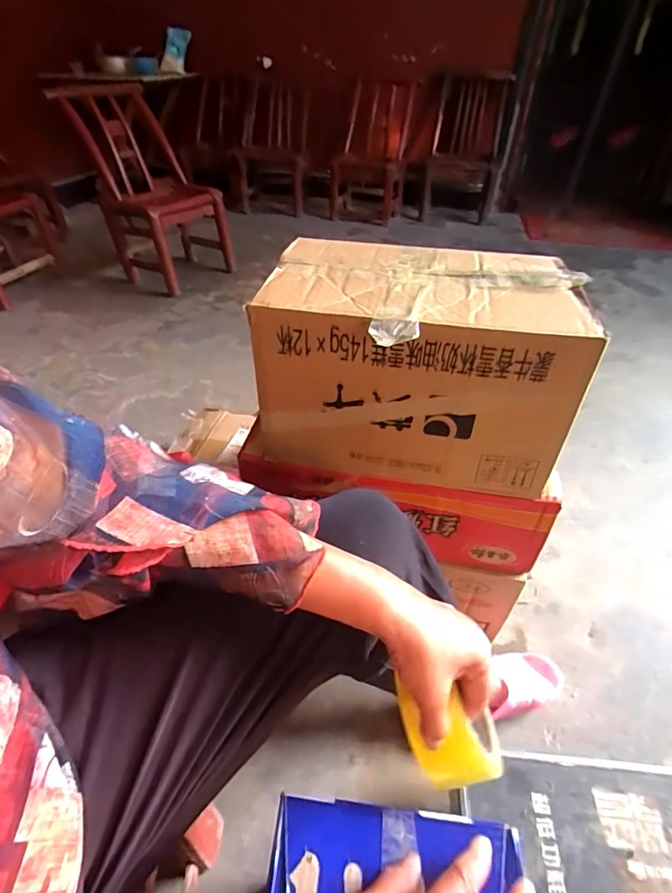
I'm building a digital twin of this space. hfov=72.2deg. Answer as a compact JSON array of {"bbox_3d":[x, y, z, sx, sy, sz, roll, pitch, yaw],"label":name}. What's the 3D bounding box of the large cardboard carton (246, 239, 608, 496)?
[{"bbox_3d":[0.088,-0.106,0.553,0.329,0.194,0.233,4,41,5],"label":"large cardboard carton"}]

